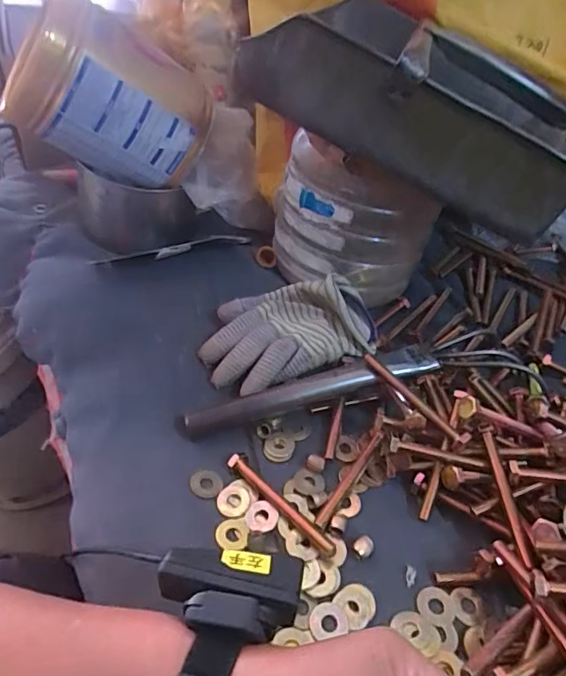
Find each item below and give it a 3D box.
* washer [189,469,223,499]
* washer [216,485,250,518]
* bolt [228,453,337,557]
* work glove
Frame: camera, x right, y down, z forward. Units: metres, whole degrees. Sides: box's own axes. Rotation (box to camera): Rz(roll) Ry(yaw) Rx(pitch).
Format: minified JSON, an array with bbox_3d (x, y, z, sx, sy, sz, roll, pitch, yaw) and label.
[{"bbox_3d":[-0.059,0.111,0.389,0.024,0.004,0.023,-5,46,-9],"label":"washer"},{"bbox_3d":[-0.037,0.121,0.380,0.025,0.004,0.022,8,46,3],"label":"washer"},{"bbox_3d":[-0.002,0.122,0.376,0.102,0.007,0.010,36,53,27],"label":"bolt"},{"bbox_3d":[0.009,-0.006,0.488,0.173,0.051,0.092,-20,50,-22],"label":"work glove"}]

